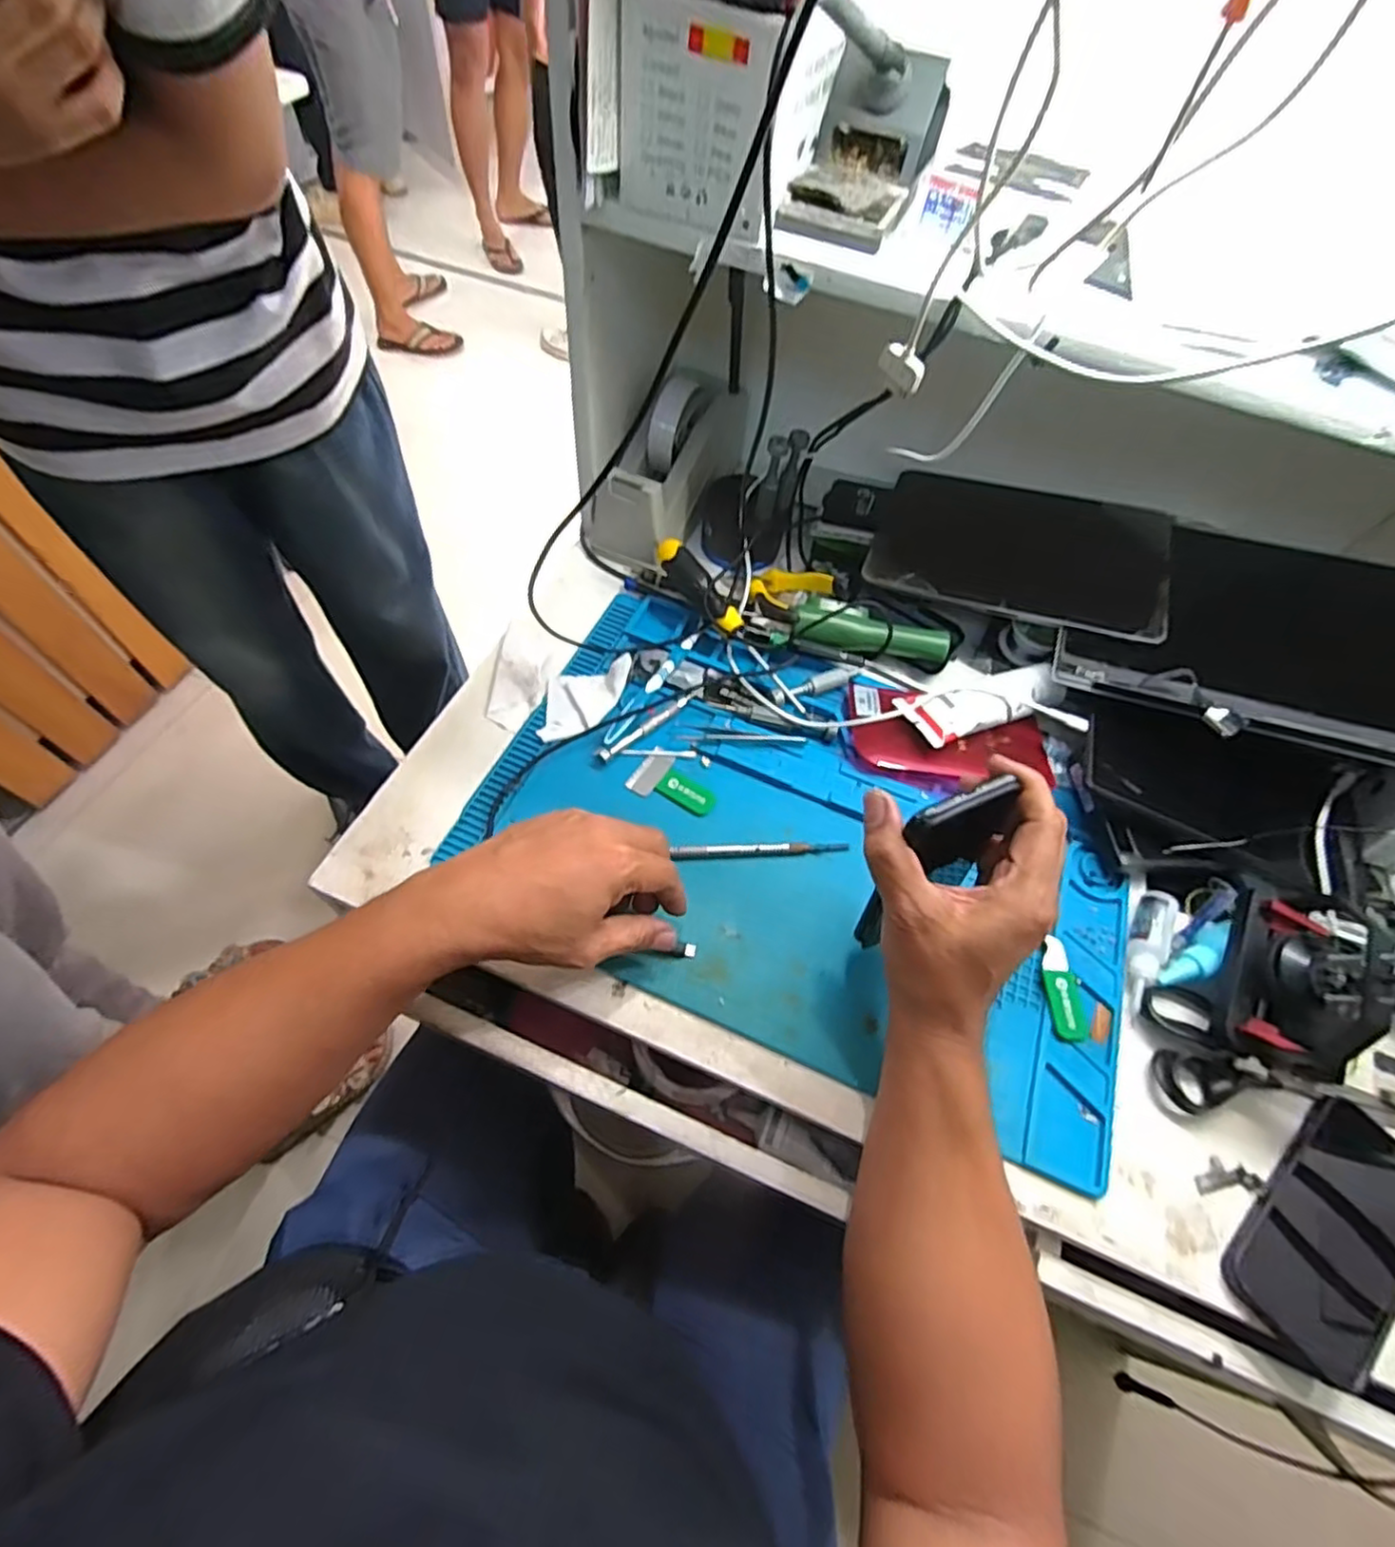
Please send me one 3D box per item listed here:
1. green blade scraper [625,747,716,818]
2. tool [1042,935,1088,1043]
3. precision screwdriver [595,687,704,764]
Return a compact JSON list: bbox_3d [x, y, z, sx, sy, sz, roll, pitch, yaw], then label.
[{"bbox_3d":[-0.017,0.010,0.517,0.066,0.004,0.041,30,64,13],"label":"green blade scraper"},{"bbox_3d":[0.251,0.147,0.456,0.025,0.006,0.068,7,61,1],"label":"tool"},{"bbox_3d":[-0.036,-0.041,0.538,0.110,0.010,0.011,-37,69,-21],"label":"precision screwdriver"}]

